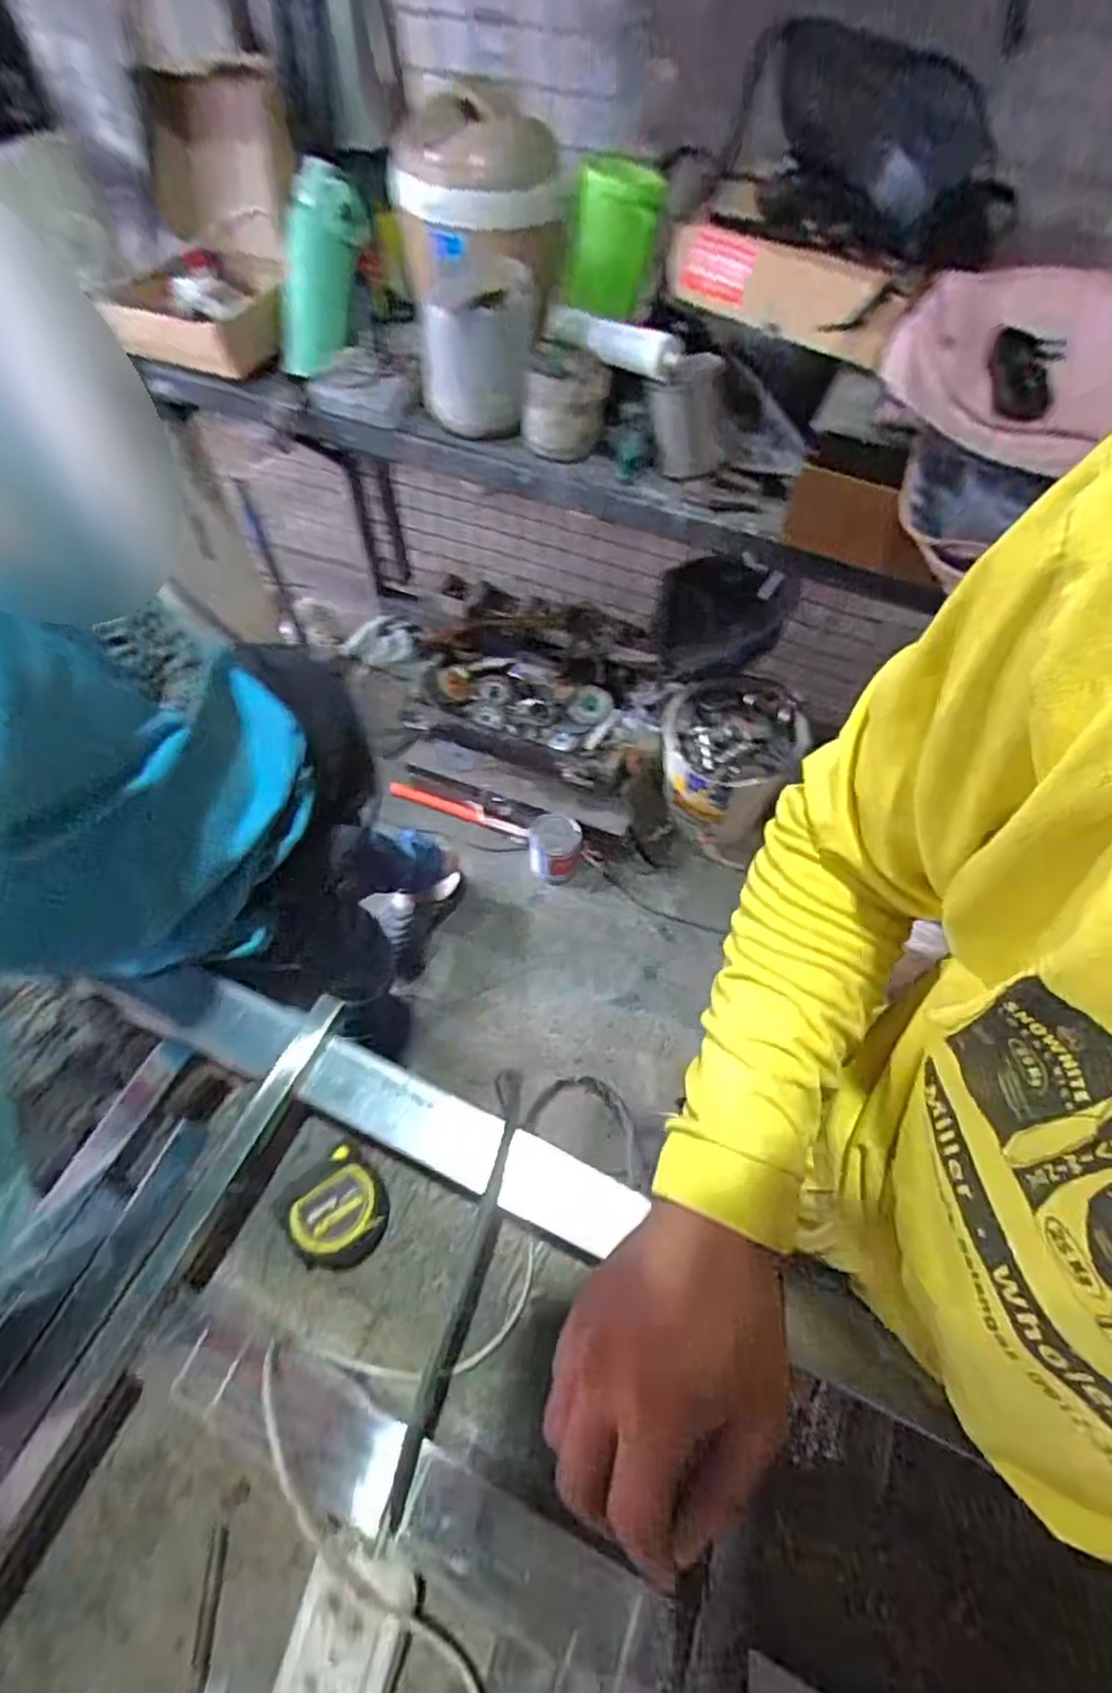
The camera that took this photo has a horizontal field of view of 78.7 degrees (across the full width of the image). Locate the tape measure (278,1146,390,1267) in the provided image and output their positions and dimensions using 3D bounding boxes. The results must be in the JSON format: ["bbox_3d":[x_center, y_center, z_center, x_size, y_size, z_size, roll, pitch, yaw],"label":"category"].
[{"bbox_3d":[-0.161,0.265,0.491,0.073,0.043,0.072,-36,67,-21],"label":"tape measure"}]

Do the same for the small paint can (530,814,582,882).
[{"bbox_3d":[-0.002,0.004,1.475,0.110,0.118,0.108,1,59,-2],"label":"small paint can"}]

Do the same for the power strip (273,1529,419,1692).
[{"bbox_3d":[-0.119,0.441,0.359,0.058,0.024,0.120,19,80,9],"label":"power strip"}]

